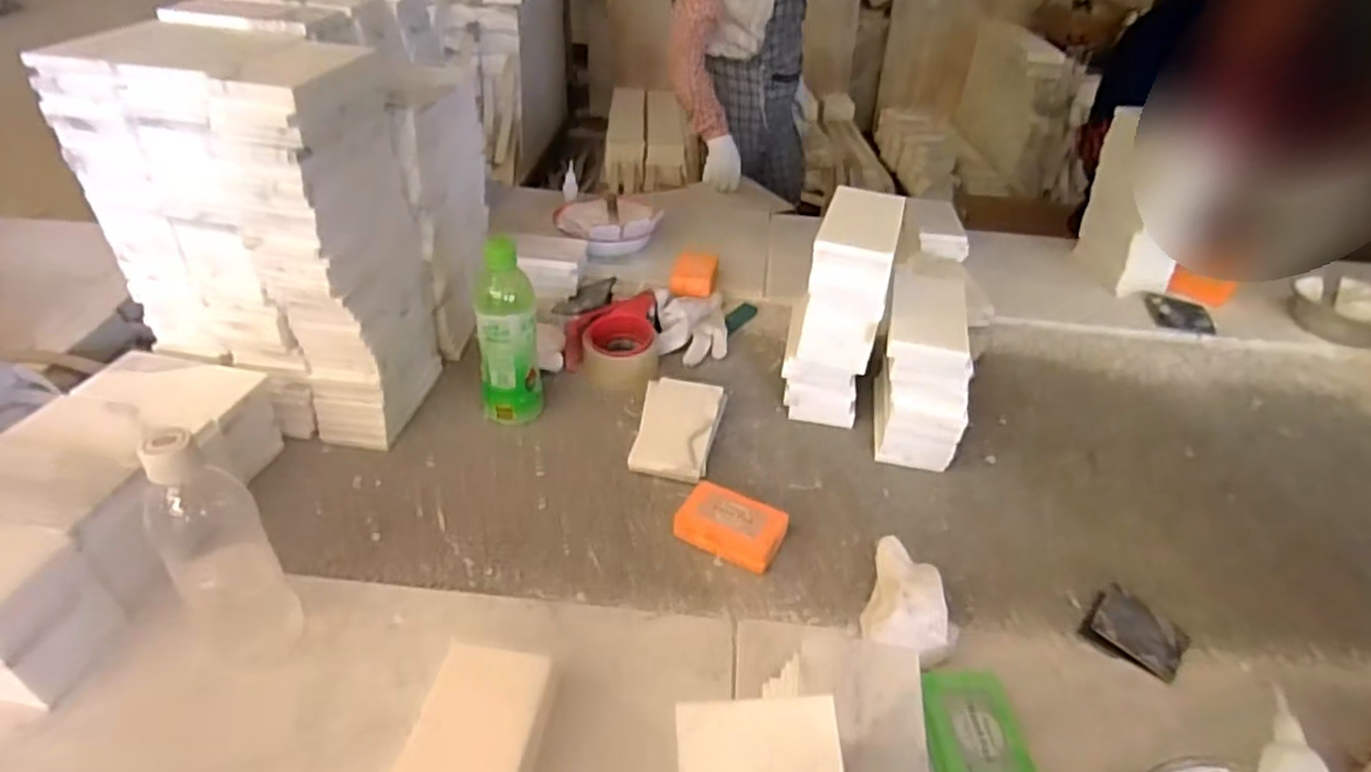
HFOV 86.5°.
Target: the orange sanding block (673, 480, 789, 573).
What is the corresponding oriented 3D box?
[{"bbox_3d":[0.042,0.131,0.684,0.095,0.030,0.059,20,37,22],"label":"orange sanding block"}]

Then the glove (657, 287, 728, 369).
[{"bbox_3d":[0.009,-0.088,0.966,0.096,0.058,0.142,1,35,-4],"label":"glove"}]

